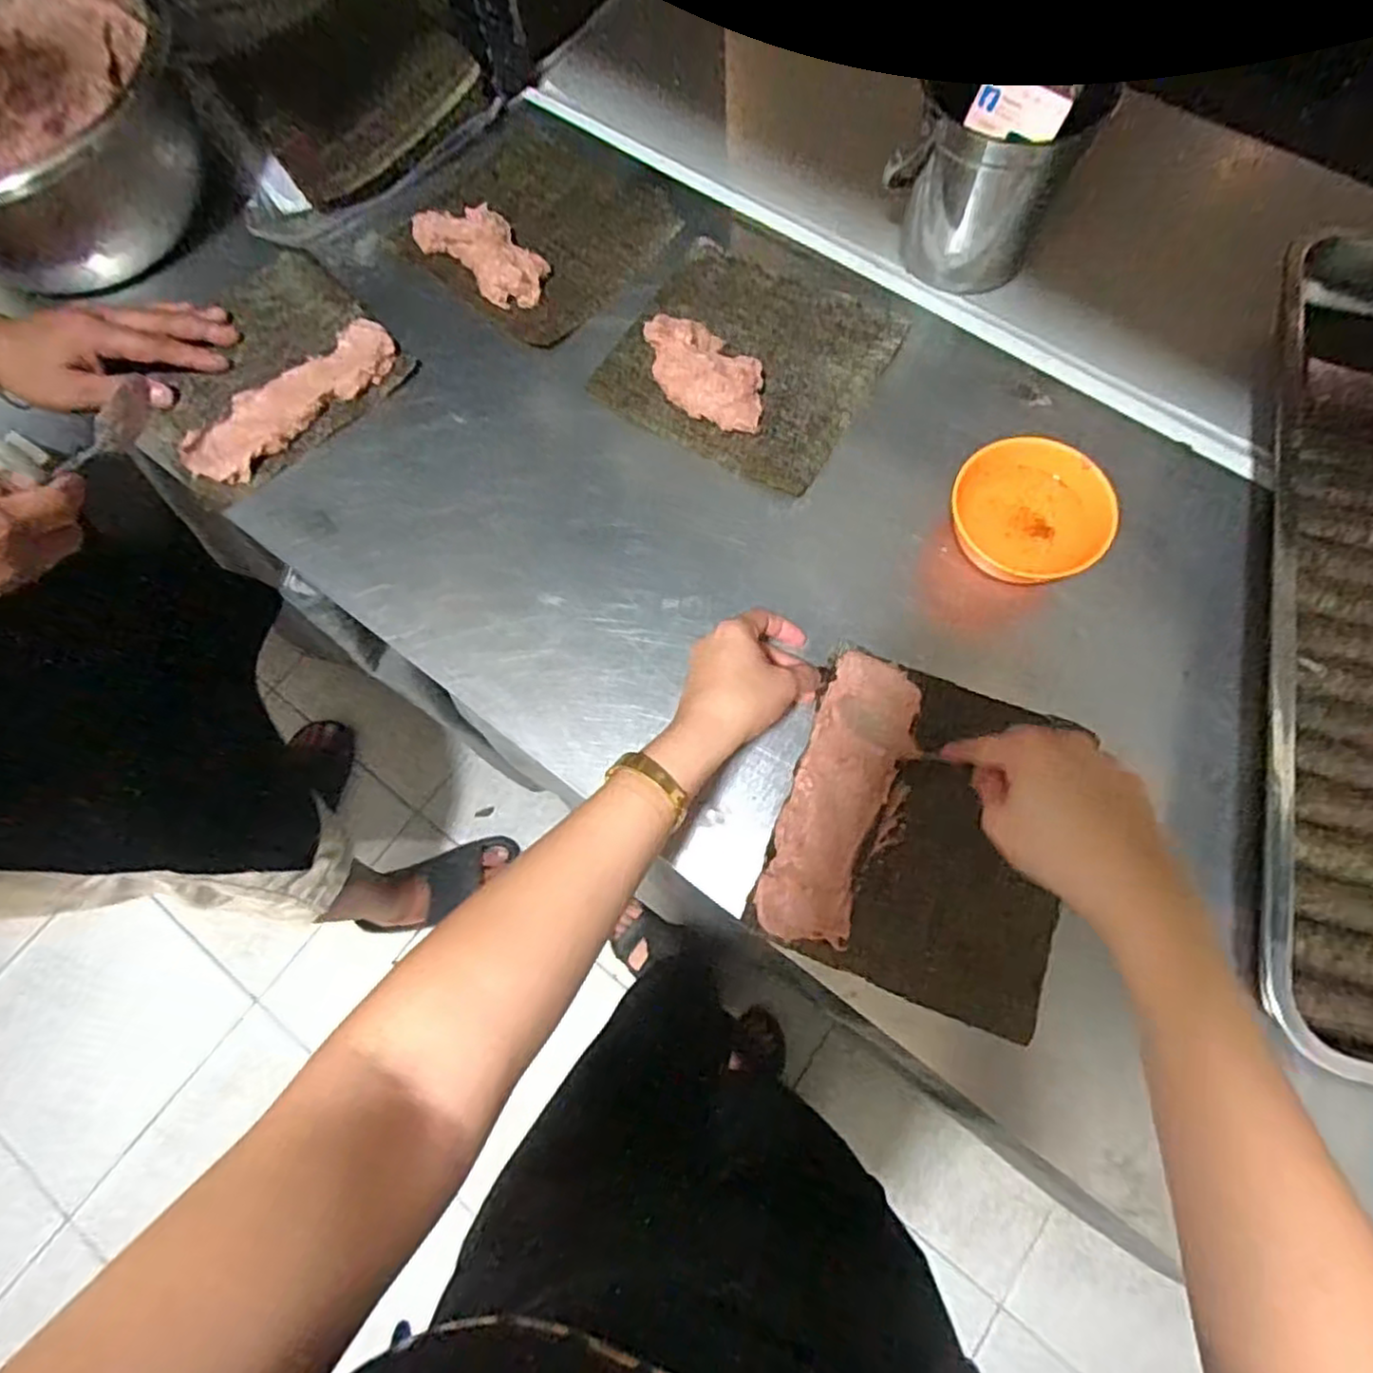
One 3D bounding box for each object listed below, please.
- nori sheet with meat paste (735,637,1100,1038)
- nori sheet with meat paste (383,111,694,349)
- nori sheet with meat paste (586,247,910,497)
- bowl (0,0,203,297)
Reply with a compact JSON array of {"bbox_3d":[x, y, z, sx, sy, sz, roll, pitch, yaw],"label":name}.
[{"bbox_3d":[0.154,0.090,0.459,0.176,0.020,0.200,20,74,8],"label":"nori sheet with meat paste"},{"bbox_3d":[-0.133,-0.416,0.628,0.207,0.029,0.201,37,77,12],"label":"nori sheet with meat paste"},{"bbox_3d":[0.050,-0.270,0.571,0.197,0.031,0.183,30,76,11],"label":"nori sheet with meat paste"},{"bbox_3d":[-0.544,-0.460,0.589,0.207,0.129,0.250,33,77,11],"label":"bowl"}]

